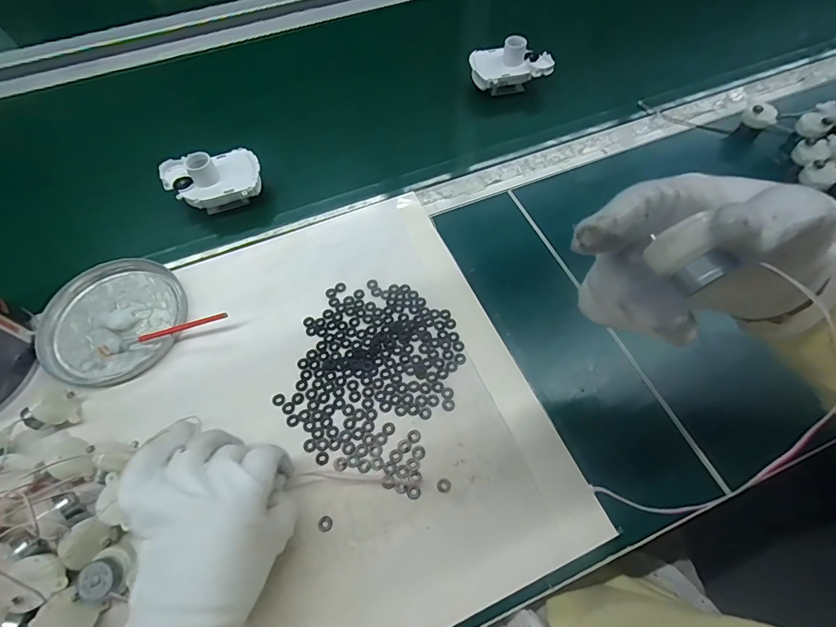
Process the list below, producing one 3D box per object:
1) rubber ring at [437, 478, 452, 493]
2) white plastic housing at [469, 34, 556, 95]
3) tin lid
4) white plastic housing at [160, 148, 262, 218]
[{"bbox_3d":[0.021,0.134,0.328,0.011,0.004,0.010,0,61,1],"label":"rubber ring"},{"bbox_3d":[0.121,-0.322,0.553,0.103,0.058,0.058,8,62,6],"label":"white plastic housing"},{"bbox_3d":[-0.294,0.002,0.406,0.129,0.011,0.132,0,61,1],"label":"tin lid"},{"bbox_3d":[-0.227,-0.150,0.468,0.100,0.054,0.067,-17,62,-8],"label":"white plastic housing"}]

